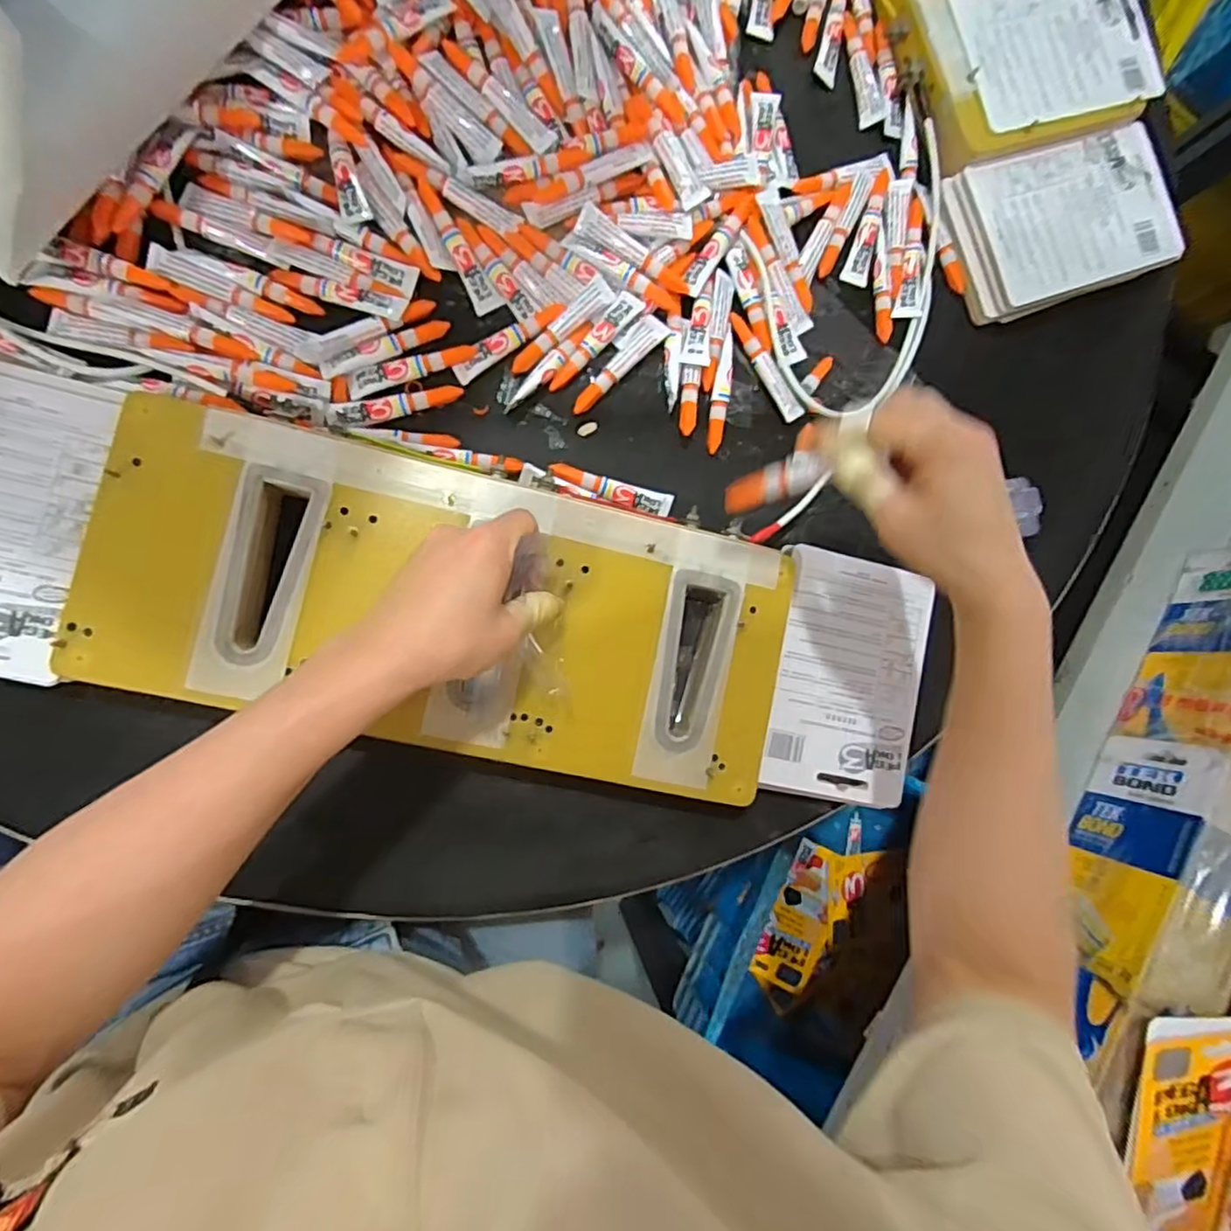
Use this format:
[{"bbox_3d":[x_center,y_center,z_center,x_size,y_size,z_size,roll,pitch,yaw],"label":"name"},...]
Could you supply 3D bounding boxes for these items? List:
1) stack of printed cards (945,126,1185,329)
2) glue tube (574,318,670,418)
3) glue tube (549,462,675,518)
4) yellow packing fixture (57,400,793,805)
[{"bbox_3d":[0.348,-0.304,0.485,0.187,0.026,0.109,-21,84,-8],"label":"stack of printed cards"},{"bbox_3d":[0.003,-0.170,0.433,0.018,0.010,0.084,43,80,2],"label":"glue tube"},{"bbox_3d":[-0.002,-0.084,0.426,0.083,0.015,0.016,13,81,-3],"label":"glue tube"},{"bbox_3d":[-0.090,-0.004,0.379,0.401,0.013,0.165,14,81,-9],"label":"yellow packing fixture"}]

